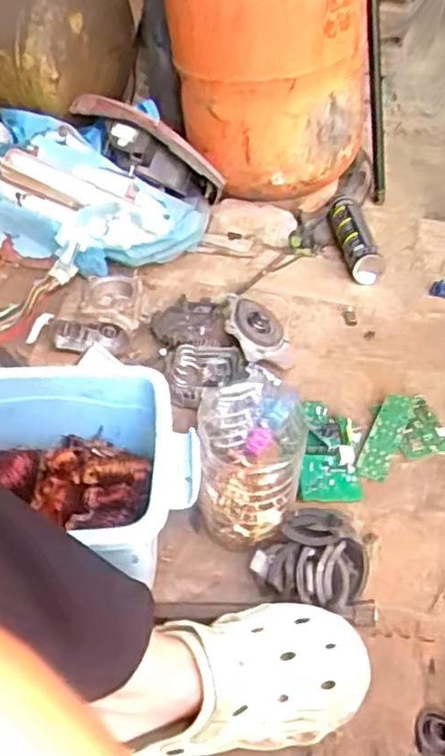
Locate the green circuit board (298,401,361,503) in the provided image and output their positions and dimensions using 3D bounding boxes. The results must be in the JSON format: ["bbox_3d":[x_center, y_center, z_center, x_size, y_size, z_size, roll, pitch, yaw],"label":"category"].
[{"bbox_3d":[0.126,0.084,0.731,0.065,0.019,0.128,4,45,4],"label":"green circuit board"}]

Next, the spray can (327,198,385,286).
[{"bbox_3d":[0.209,-0.234,1.029,0.055,0.052,0.214,-11,47,-9],"label":"spray can"}]

